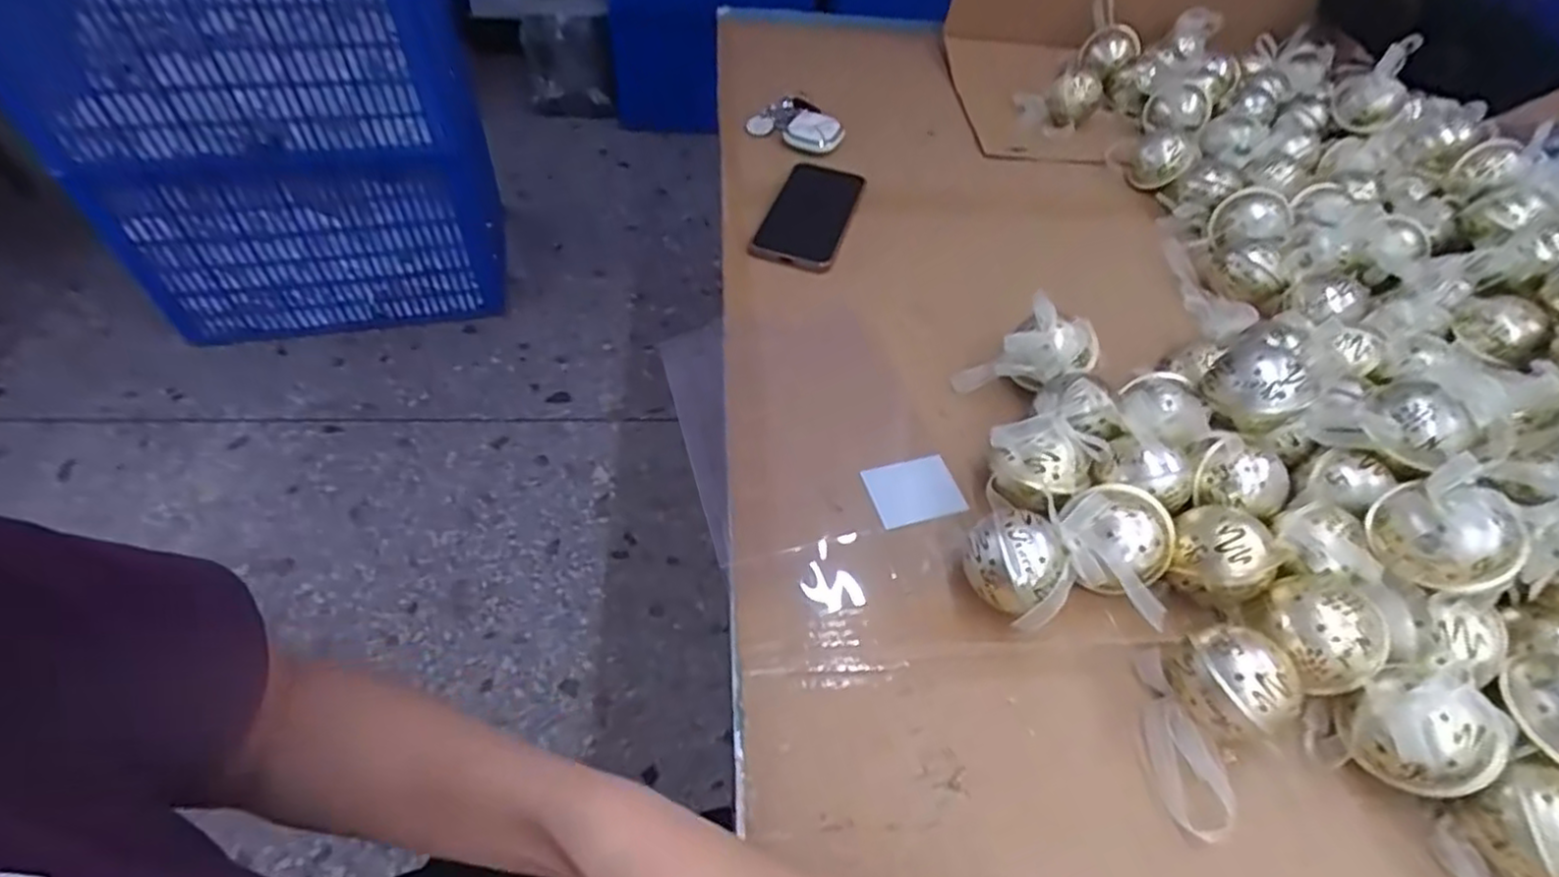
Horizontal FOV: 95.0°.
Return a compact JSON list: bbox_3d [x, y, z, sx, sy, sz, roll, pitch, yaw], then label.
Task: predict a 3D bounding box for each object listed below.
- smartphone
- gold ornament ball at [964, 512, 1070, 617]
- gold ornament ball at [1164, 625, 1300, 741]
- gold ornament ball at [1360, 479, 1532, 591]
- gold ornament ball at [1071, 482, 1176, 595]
[{"bbox_3d":[0.028,-0.200,0.625,0.071,0.014,0.147,15,51,7],"label":"smartphone"},{"bbox_3d":[0.125,0.070,0.386,0.049,0.050,0.045,3,50,-3],"label":"gold ornament ball"},{"bbox_3d":[0.221,0.121,0.351,0.043,0.040,0.047,3,50,-3],"label":"gold ornament ball"},{"bbox_3d":[0.342,0.049,0.367,0.046,0.052,0.060,-23,56,-22],"label":"gold ornament ball"},{"bbox_3d":[0.183,0.058,0.400,0.066,0.046,0.056,-3,51,-7],"label":"gold ornament ball"}]

